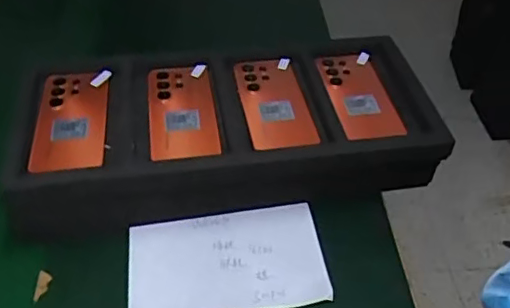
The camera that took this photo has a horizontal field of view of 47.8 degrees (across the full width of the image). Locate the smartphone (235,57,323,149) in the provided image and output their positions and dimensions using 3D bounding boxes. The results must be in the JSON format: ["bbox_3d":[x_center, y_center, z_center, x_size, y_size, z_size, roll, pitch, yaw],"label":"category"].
[{"bbox_3d":[0.023,-0.066,0.698,0.076,0.010,0.175,-7,44,-8],"label":"smartphone"}]

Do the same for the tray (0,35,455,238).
[{"bbox_3d":[-0.035,-0.028,0.708,0.474,0.101,0.217,-9,44,-10],"label":"tray"}]

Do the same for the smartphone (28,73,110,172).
[{"bbox_3d":[-0.210,-0.042,0.661,0.075,0.009,0.164,-4,44,-6],"label":"smartphone"}]

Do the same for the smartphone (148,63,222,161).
[{"bbox_3d":[-0.085,-0.052,0.678,0.076,0.012,0.165,-5,44,-6],"label":"smartphone"}]

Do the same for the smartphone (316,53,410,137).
[{"bbox_3d":[0.130,-0.074,0.713,0.069,0.013,0.166,-7,44,-8],"label":"smartphone"}]

